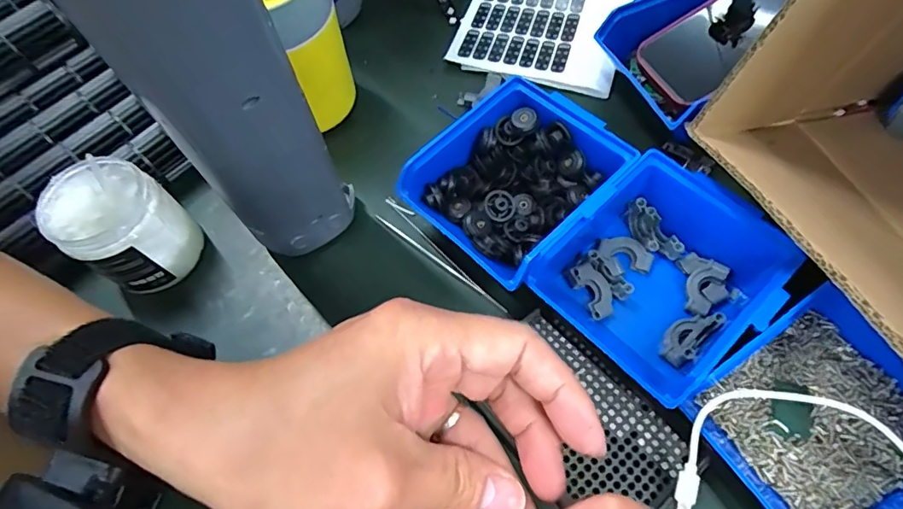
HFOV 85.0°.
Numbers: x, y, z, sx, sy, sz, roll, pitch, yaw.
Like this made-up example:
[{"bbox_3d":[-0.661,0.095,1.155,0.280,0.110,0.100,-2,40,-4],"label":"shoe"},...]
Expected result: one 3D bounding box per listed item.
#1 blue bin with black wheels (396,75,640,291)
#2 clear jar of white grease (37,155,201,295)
[{"bbox_3d":[0.049,-0.052,0.371,0.139,0.065,0.119,-42,69,-16],"label":"blue bin with black wheels"},{"bbox_3d":[-0.240,-0.017,0.371,0.074,0.082,0.074,37,71,19],"label":"clear jar of white grease"}]

